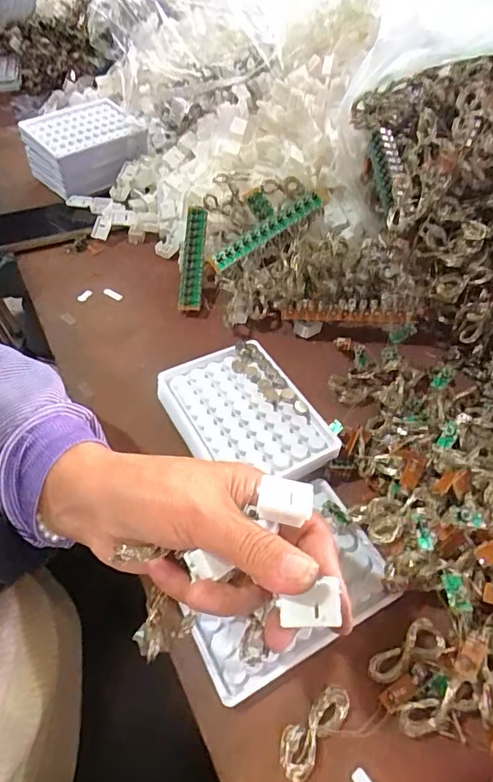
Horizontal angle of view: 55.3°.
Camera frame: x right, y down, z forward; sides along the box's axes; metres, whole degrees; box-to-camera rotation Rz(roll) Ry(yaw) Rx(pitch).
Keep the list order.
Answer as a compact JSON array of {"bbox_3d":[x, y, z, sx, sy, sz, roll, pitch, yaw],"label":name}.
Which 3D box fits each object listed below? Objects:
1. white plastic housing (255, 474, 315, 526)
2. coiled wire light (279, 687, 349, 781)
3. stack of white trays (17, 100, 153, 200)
[{"bbox_3d":[0.020,0.055,0.236,0.026,0.012,0.020,9,50,8],"label":"white plastic housing"},{"bbox_3d":[0.036,0.184,0.257,0.021,0.009,0.049,33,57,25],"label":"coiled wire light"},{"bbox_3d":[-0.211,-0.320,0.631,0.111,0.072,0.141,34,57,26],"label":"stack of white trays"}]

